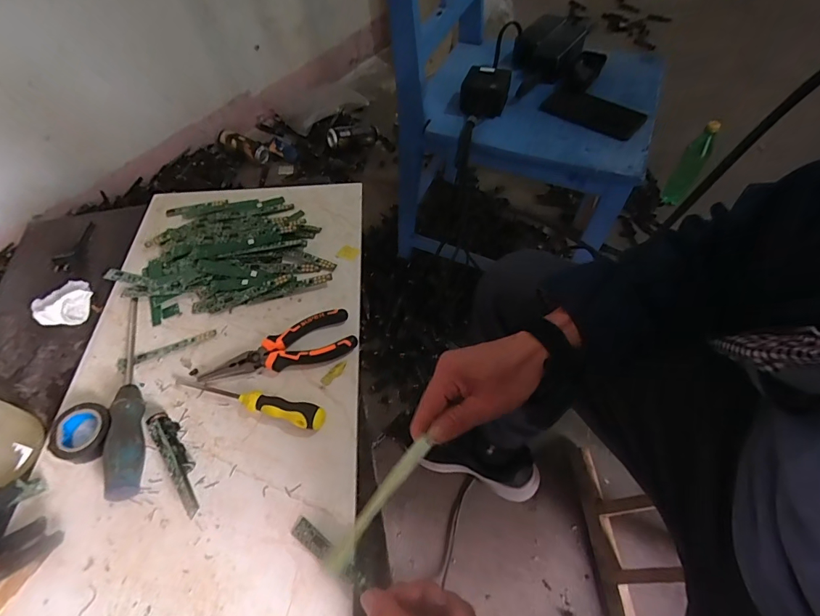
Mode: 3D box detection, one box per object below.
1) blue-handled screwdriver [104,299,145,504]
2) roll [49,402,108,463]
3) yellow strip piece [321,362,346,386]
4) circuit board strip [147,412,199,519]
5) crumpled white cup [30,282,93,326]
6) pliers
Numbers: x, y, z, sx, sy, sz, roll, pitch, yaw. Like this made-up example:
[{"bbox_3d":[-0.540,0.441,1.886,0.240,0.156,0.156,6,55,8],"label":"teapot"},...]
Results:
[{"bbox_3d":[-0.278,0.073,0.409,0.023,0.034,0.227,-18,57,-9],"label":"blue-handled screwdriver"},{"bbox_3d":[-0.306,0.116,0.386,0.050,0.017,0.050,-1,56,2],"label":"roll"},{"bbox_3d":[-0.079,0.068,0.429,0.032,0.004,0.010,-39,62,-21],"label":"yellow strip piece"},{"bbox_3d":[-0.207,0.137,0.368,0.018,0.020,0.107,-34,60,-18],"label":"circuit board strip"},{"bbox_3d":[-0.409,-0.007,0.486,0.059,0.021,0.066,-38,62,-21],"label":"crumpled white cup"},{"bbox_3d":[-0.133,0.049,0.431,0.153,0.013,0.054,-24,58,-13],"label":"pliers"}]

